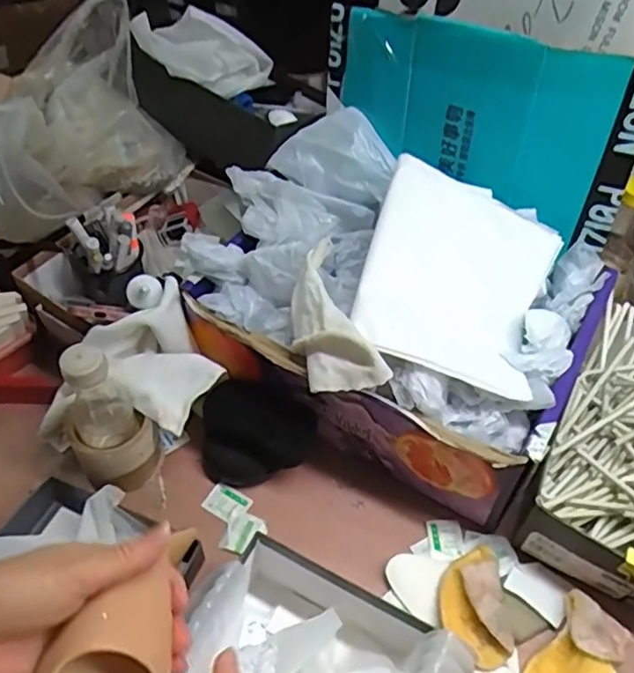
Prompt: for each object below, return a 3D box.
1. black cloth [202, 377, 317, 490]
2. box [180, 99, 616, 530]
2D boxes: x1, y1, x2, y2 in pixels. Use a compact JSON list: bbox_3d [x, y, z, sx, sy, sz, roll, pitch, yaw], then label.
[{"bbox_3d":[-0.070,0.107,0.718,0.123,0.071,0.101,-15,50,-14],"label":"black cloth"},{"bbox_3d":[0.075,-0.045,0.726,0.434,0.187,0.315,27,53,21],"label":"box"}]

